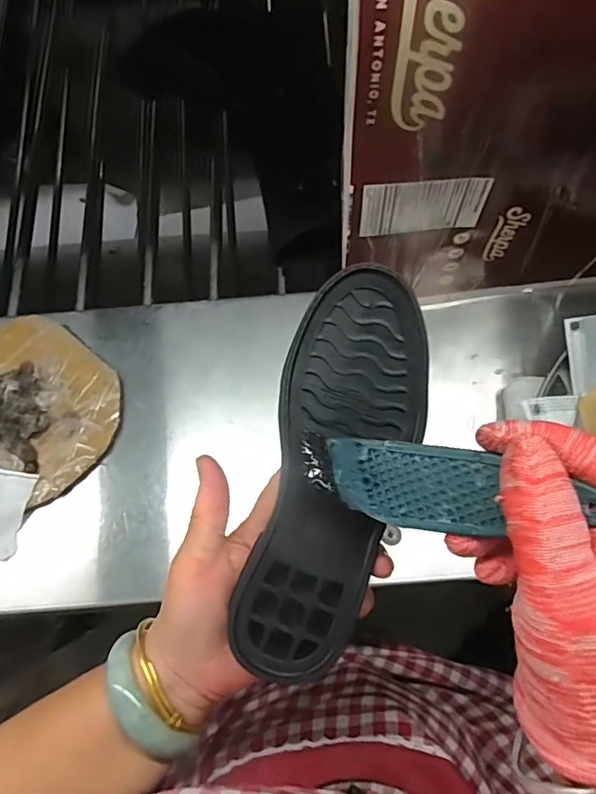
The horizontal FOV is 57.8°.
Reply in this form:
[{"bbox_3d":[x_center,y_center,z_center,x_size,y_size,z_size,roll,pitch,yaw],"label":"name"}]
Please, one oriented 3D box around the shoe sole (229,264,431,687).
[{"bbox_3d":[0.019,0.037,0.268,0.069,0.026,0.203,14,84,7],"label":"shoe sole"}]

